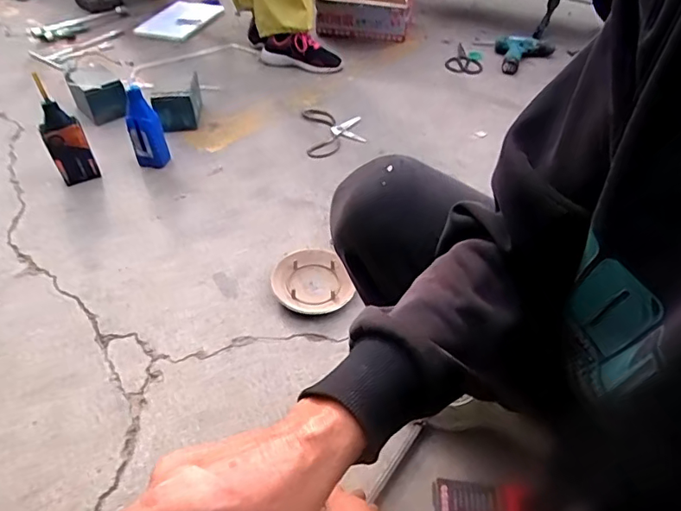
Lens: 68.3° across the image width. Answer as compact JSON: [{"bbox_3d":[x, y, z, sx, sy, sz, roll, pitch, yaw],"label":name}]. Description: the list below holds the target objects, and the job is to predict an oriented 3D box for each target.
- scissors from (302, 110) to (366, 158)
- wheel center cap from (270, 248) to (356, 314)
[{"bbox_3d":[-0.017,-0.318,1.262,0.146,0.009,0.200,-6,46,-5],"label":"scissors"},{"bbox_3d":[-0.055,0.046,0.909,0.133,0.027,0.146,0,46,0],"label":"wheel center cap"}]

